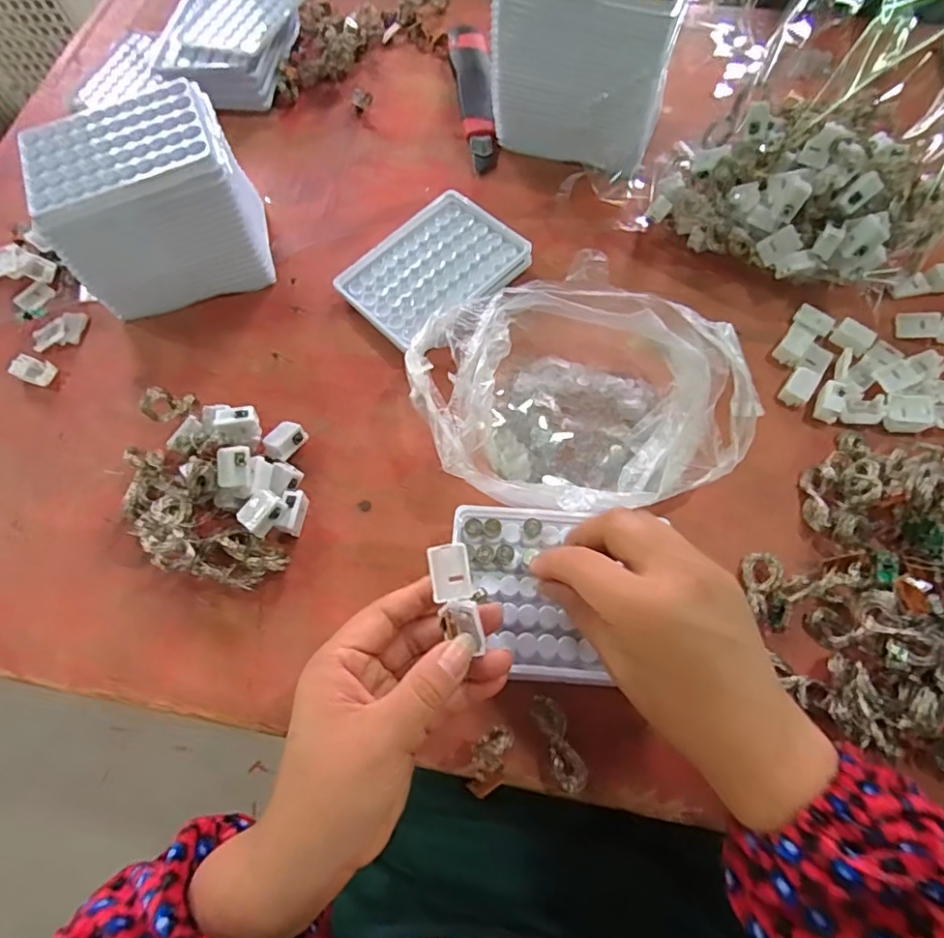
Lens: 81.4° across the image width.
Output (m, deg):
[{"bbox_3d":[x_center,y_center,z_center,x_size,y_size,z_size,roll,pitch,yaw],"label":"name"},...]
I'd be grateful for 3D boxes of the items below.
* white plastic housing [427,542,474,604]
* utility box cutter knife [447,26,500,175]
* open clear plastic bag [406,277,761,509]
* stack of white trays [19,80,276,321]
[{"bbox_3d":[-0.011,0.051,0.273,0.019,0.007,0.028,-11,69,-2],"label":"white plastic housing"},{"bbox_3d":[0.003,-0.349,0.512,0.036,0.015,0.180,-6,69,0],"label":"utility box cutter knife"},{"bbox_3d":[0.068,-0.046,0.365,0.193,0.064,0.158,-18,69,-5],"label":"open clear plastic bag"},{"bbox_3d":[-0.234,-0.195,0.414,0.128,0.107,0.093,-16,69,-4],"label":"stack of white trays"}]

